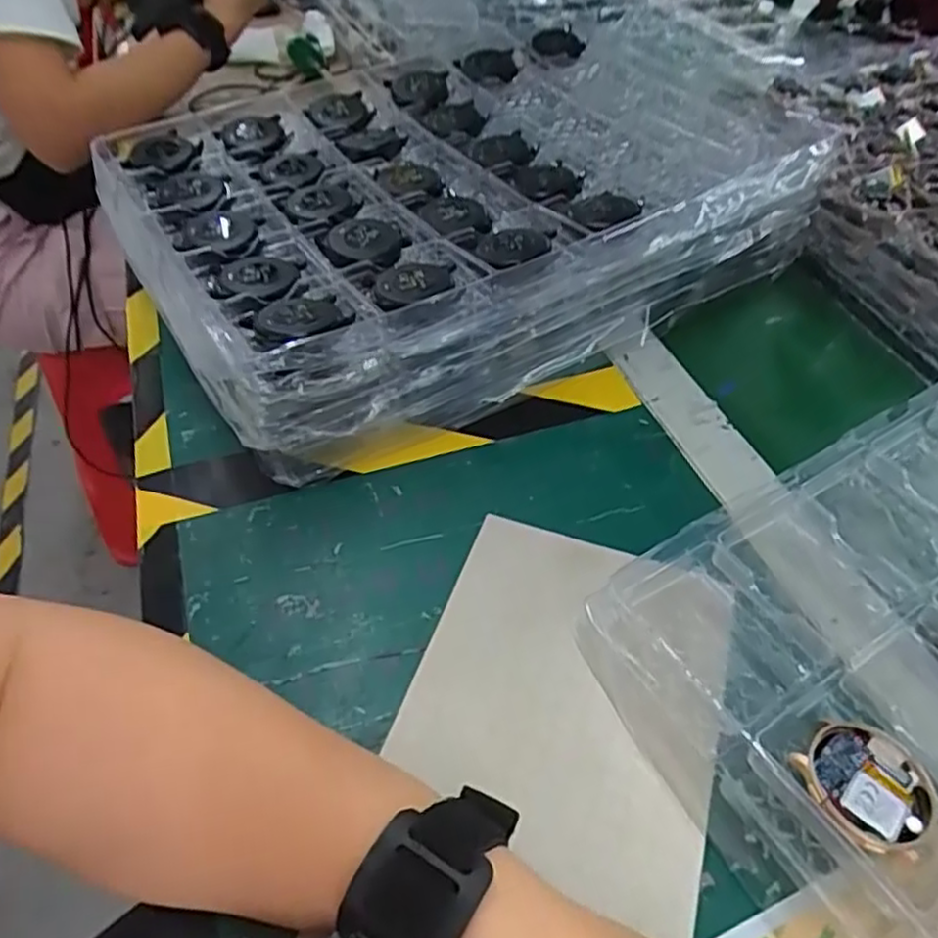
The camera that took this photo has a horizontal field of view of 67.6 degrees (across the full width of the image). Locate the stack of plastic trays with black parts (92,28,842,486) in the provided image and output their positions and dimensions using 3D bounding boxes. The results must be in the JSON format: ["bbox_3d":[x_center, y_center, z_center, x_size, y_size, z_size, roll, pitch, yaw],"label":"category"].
[{"bbox_3d":[-0.005,-0.194,0.513,0.445,0.086,0.313,-27,52,-20],"label":"stack of plastic trays with black parts"}]

